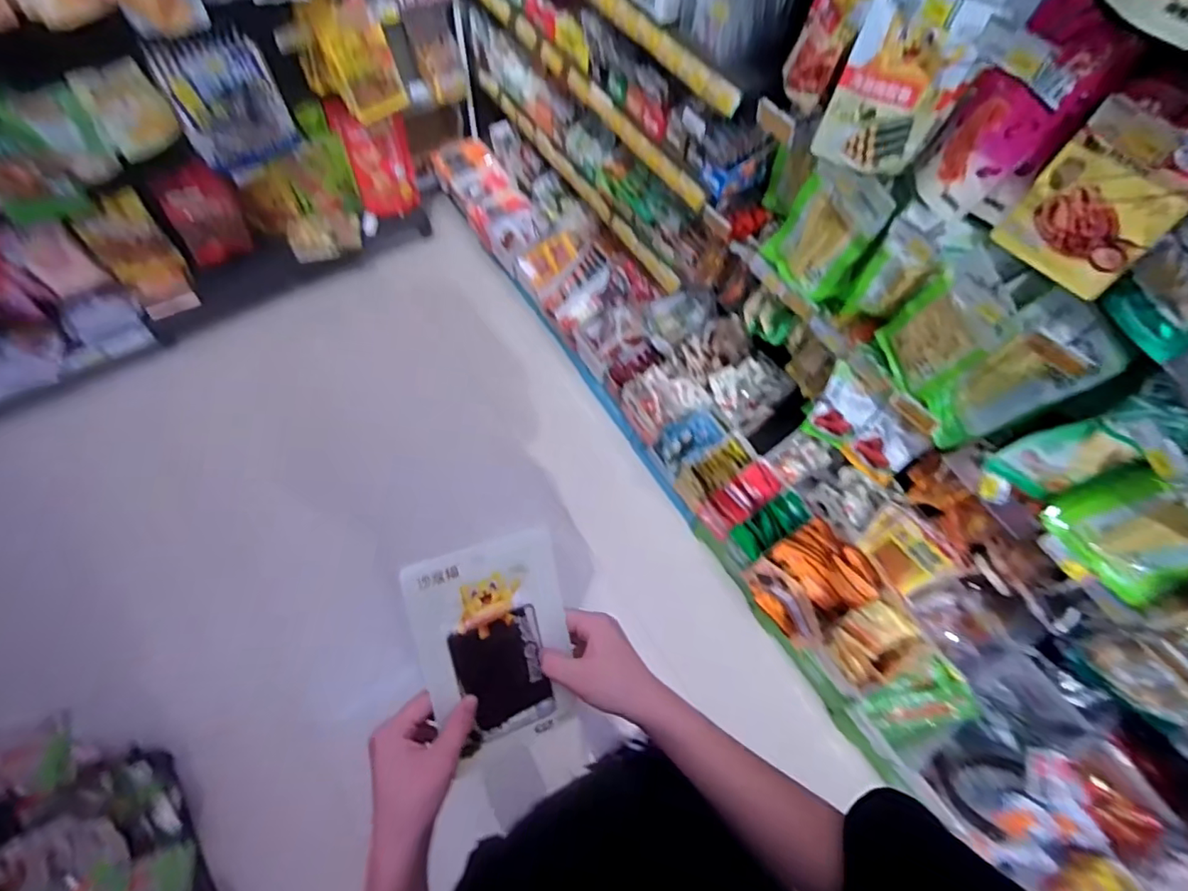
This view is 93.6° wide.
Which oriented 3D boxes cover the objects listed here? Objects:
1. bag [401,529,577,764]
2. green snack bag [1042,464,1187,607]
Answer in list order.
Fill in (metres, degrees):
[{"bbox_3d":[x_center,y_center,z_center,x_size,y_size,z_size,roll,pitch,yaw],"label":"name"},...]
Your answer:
[{"bbox_3d":[-0.086,0.174,0.492,0.125,0.022,0.185,-12,101,-22],"label":"bag"},{"bbox_3d":[0.814,0.138,0.838,0.090,0.150,0.186,-19,67,-12],"label":"green snack bag"}]

